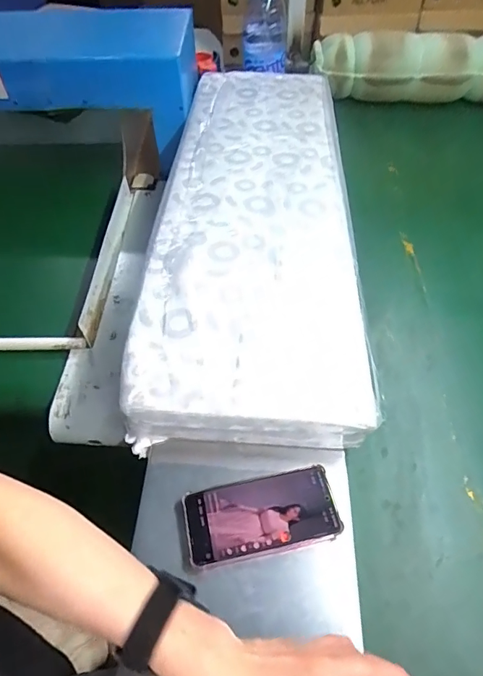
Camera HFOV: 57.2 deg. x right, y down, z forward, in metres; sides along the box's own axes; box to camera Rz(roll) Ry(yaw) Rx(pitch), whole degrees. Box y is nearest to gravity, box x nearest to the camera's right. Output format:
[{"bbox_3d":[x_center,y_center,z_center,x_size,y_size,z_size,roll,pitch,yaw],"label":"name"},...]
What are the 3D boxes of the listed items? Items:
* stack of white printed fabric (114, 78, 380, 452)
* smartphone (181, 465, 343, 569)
[{"bbox_3d":[0.024,-0.243,0.786,0.304,0.072,0.913,4,52,1],"label":"stack of white printed fabric"},{"bbox_3d":[0.021,0.194,0.481,0.160,0.017,0.079,-9,53,-10],"label":"smartphone"}]

